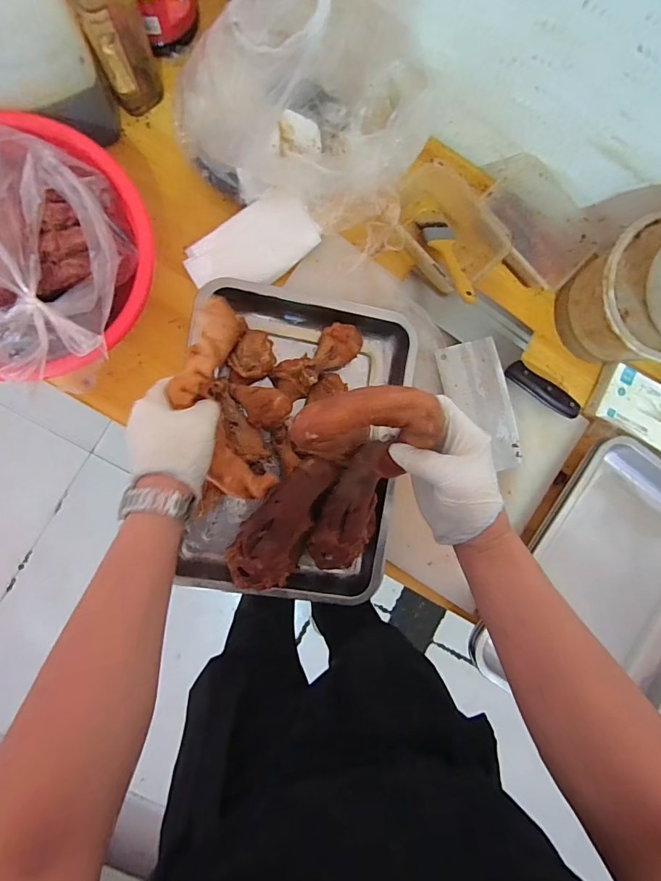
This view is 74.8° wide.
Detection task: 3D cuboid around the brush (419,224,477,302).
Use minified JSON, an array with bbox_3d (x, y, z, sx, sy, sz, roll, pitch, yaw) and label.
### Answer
[{"bbox_3d":[0.168,-0.244,0.588,0.048,0.022,0.155,-10,62,-5],"label":"brush"}]

